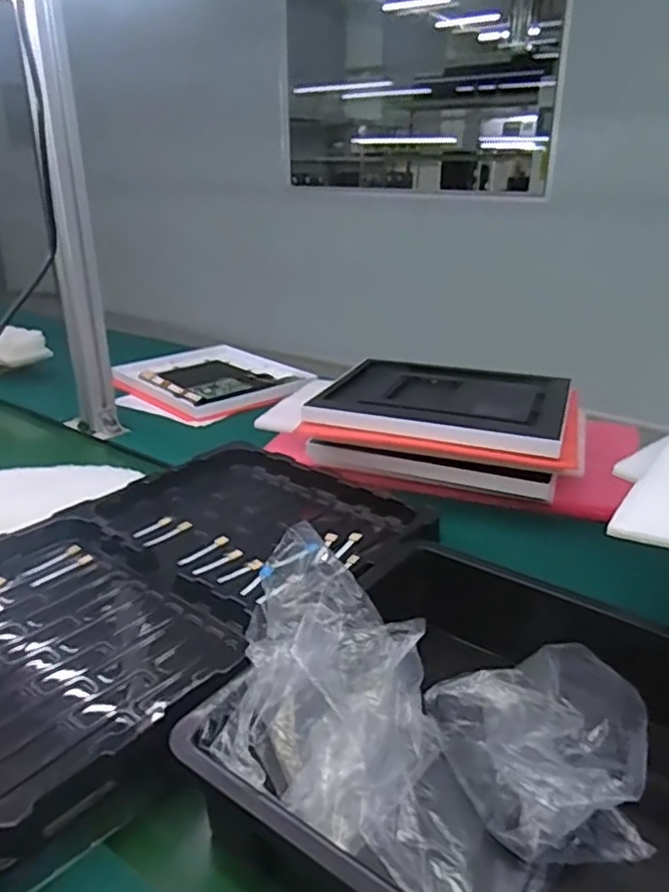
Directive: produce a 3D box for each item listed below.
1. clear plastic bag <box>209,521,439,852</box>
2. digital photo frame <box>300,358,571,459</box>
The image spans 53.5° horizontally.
[{"bbox_3d":[0.001,0.152,0.436,0.132,0.095,0.167,6,26,9],"label":"clear plastic bag"},{"bbox_3d":[0.145,-0.068,0.863,0.298,0.025,0.247,9,25,19],"label":"digital photo frame"}]

